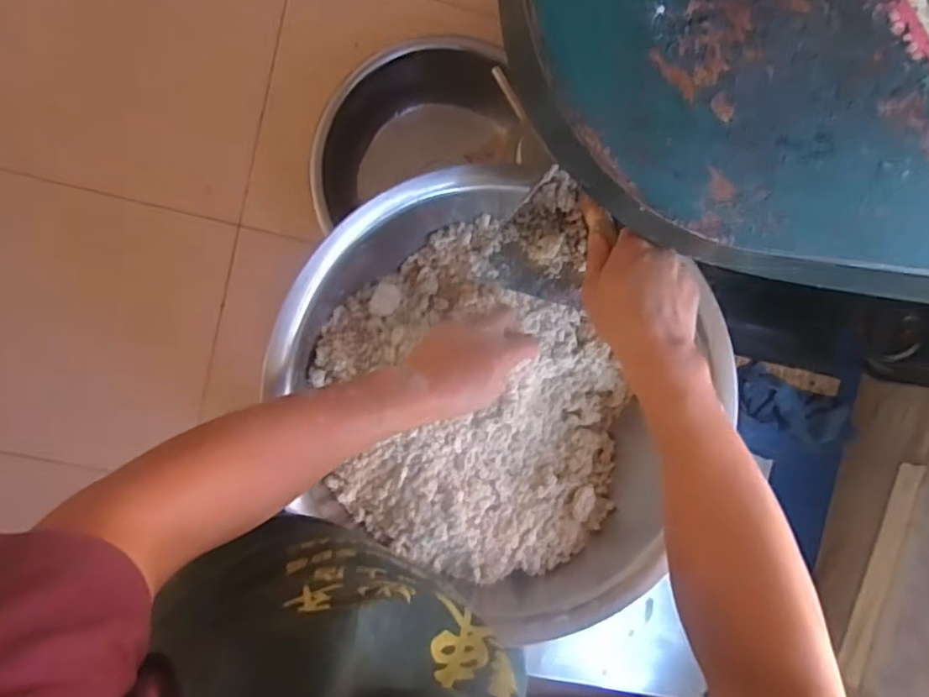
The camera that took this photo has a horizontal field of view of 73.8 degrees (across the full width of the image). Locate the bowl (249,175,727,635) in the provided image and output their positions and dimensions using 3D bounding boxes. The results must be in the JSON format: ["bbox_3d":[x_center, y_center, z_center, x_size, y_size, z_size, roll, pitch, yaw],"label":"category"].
[{"bbox_3d":[0.023,0.057,0.642,0.431,0.132,0.358,33,89,-9],"label":"bowl"}]

